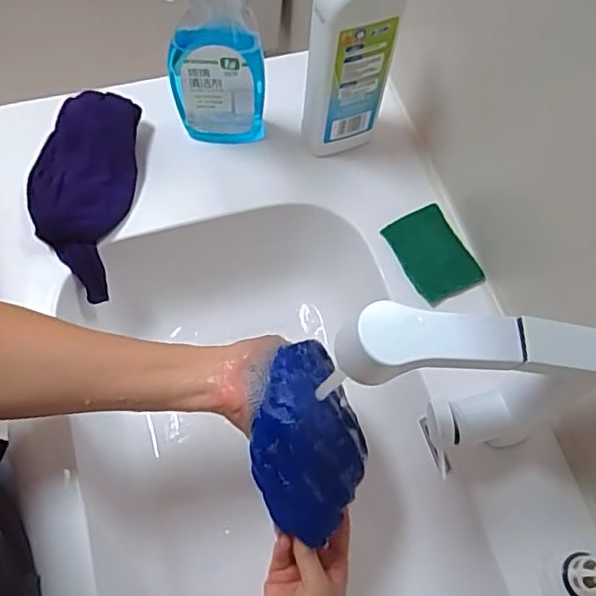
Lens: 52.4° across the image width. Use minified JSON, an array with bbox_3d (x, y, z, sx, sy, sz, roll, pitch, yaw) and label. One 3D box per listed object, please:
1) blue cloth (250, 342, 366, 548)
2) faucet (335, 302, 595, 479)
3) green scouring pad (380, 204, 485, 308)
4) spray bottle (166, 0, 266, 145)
[{"bbox_3d":[0.012,0.120,0.516,0.095,0.069,0.147,15,66,4],"label":"blue cloth"},{"bbox_3d":[0.116,0.067,0.444,0.190,0.189,0.056,4,66,-1],"label":"faucet"},{"bbox_3d":[0.140,-0.045,0.629,0.068,0.011,0.098,-27,70,-14],"label":"green scouring pad"},{"bbox_3d":[-0.079,-0.241,0.574,0.089,0.272,0.060,-16,68,-10],"label":"spray bottle"}]

